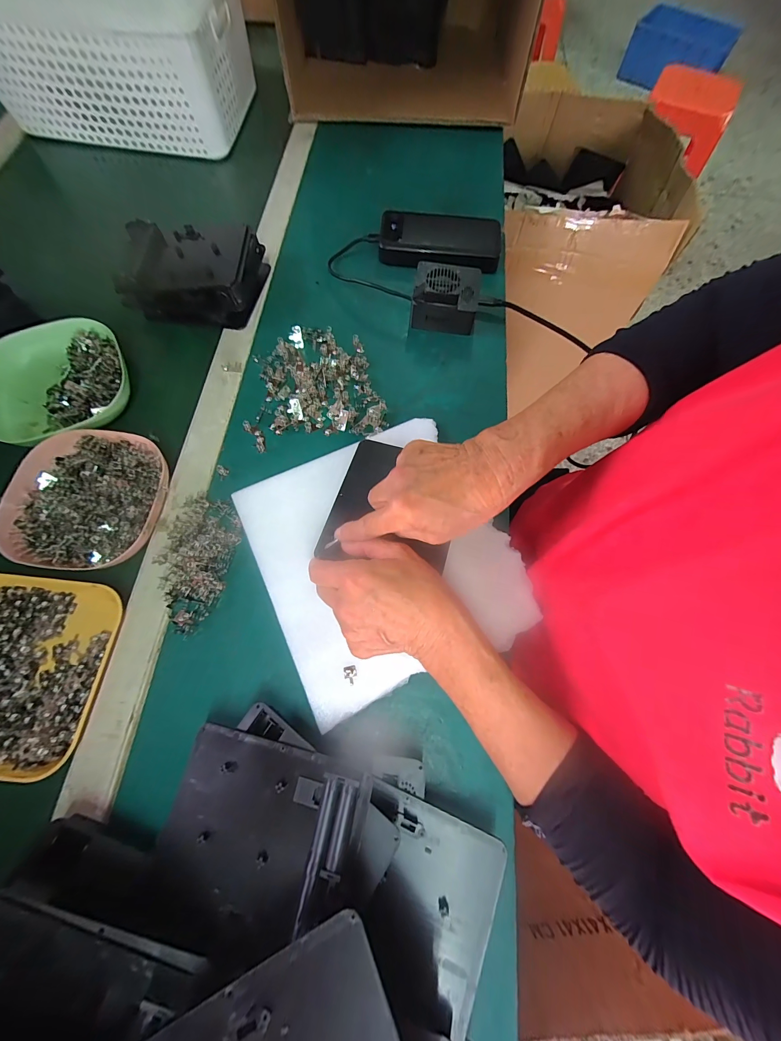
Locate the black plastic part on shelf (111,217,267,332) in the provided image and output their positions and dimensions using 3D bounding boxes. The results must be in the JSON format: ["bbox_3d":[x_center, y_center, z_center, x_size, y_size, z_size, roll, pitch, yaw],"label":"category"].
[{"bbox_3d":[-0.235,-0.299,0.413,0.141,0.051,0.114,3,70,0],"label":"black plastic part on shelf"}]

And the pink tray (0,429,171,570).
[{"bbox_3d":[-0.290,-0.024,0.327,0.147,0.027,0.135,6,70,1],"label":"pink tray"}]

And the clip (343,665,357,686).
[{"bbox_3d":[-0.033,0.126,0.281,0.010,0.004,0.015,-7,71,-4],"label":"clip"}]

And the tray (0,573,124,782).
[{"bbox_3d":[-0.316,0.123,0.289,0.149,0.015,0.146,5,70,0],"label":"tray"}]

